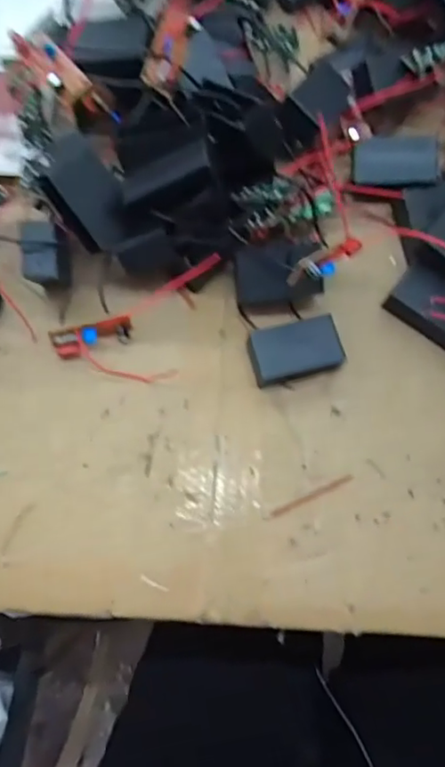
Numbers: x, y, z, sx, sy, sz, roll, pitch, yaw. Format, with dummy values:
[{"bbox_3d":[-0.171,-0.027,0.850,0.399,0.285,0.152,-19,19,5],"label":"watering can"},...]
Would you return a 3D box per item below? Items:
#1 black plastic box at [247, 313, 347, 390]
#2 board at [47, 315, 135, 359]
[{"bbox_3d":[0.040,-0.019,0.312,0.048,0.015,0.031,-13,74,-7],"label":"black plastic box"},{"bbox_3d":[-0.071,-0.025,0.312,0.043,0.013,0.014,-12,74,-6],"label":"board"}]

